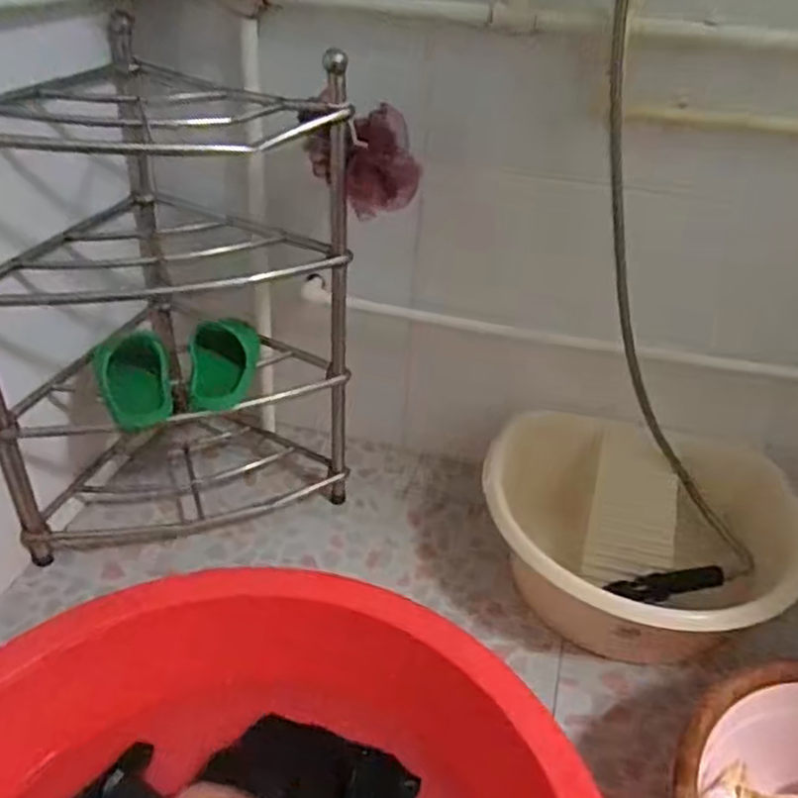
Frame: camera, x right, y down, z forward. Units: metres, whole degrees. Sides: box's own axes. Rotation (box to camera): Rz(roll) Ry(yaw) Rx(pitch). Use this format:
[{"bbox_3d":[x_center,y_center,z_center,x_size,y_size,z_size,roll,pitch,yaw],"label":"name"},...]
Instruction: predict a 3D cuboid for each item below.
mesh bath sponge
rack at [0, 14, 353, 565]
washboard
[{"bbox_3d":[-0.049,-0.314,0.923,0.141,0.124,0.088,-7,37,-15],"label":"mesh bath sponge"},{"bbox_3d":[-0.347,-0.141,1.033,0.473,0.652,0.319,-11,38,-21],"label":"rack"},{"bbox_3d":[0.349,0.159,1.048,0.124,0.017,0.227,12,80,4],"label":"washboard"}]

